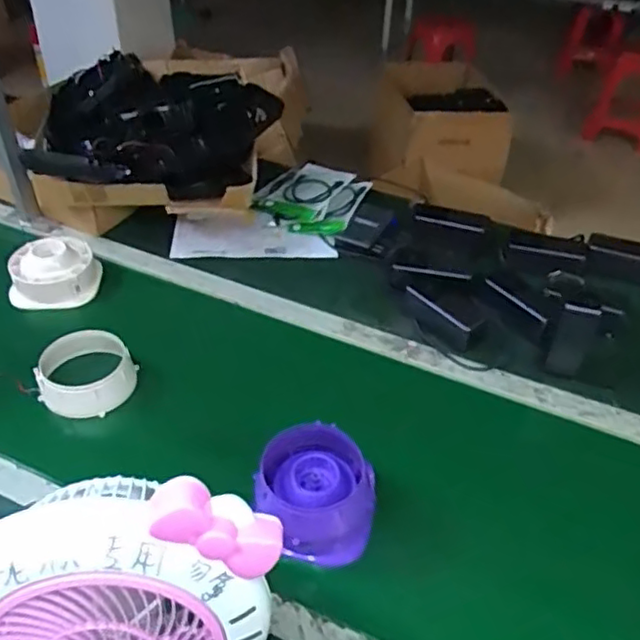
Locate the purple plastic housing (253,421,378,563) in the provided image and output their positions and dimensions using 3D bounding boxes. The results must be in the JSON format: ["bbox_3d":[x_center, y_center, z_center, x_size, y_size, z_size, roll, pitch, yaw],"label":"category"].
[{"bbox_3d":[-0.004,0.204,0.737,0.128,0.113,0.121,4,41,2],"label":"purple plastic housing"}]

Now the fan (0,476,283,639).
[{"bbox_3d":[-0.167,0.234,0.545,0.261,0.256,0.140,-3,41,-6],"label":"fan"}]

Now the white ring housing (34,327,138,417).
[{"bbox_3d":[-0.323,0.074,0.892,0.127,0.047,0.127,-16,44,-20],"label":"white ring housing"}]

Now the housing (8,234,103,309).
[{"bbox_3d":[-0.436,-0.081,1.054,0.135,0.080,0.108,-5,41,-9],"label":"housing"}]

